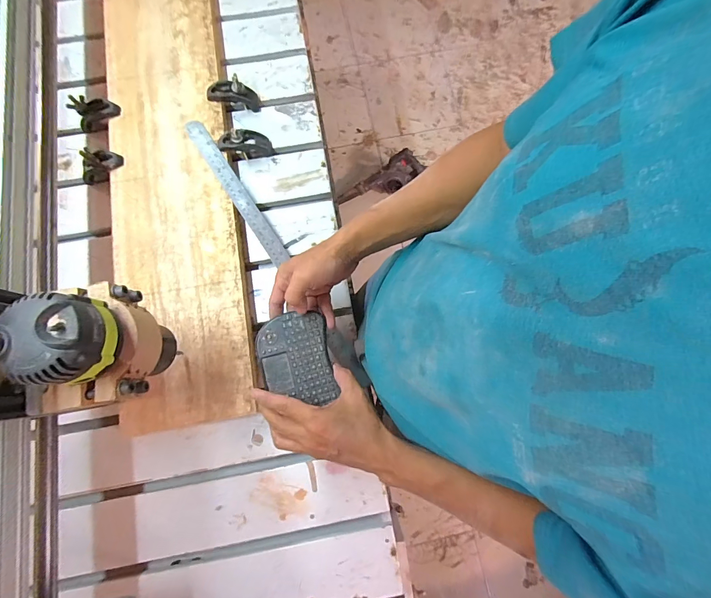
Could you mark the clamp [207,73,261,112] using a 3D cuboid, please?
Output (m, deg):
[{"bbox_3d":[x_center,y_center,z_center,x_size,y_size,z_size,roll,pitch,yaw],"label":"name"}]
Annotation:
[{"bbox_3d":[-0.218,-0.364,0.612,0.084,0.057,0.038,-2,78,-1],"label":"clamp"}]

